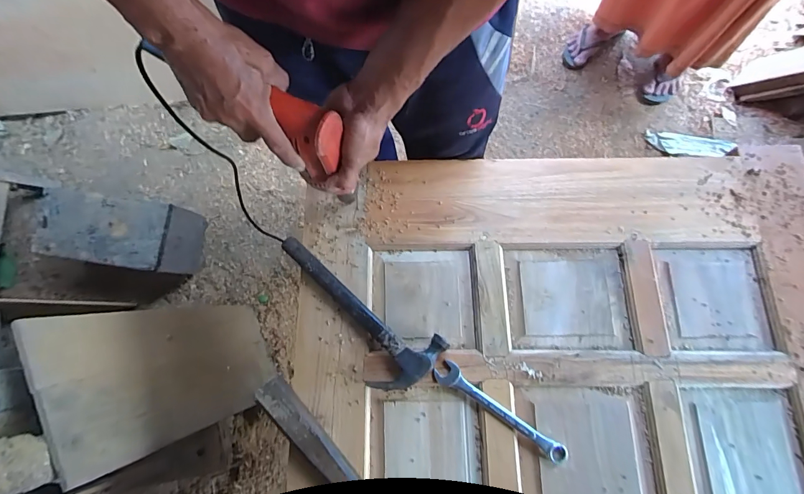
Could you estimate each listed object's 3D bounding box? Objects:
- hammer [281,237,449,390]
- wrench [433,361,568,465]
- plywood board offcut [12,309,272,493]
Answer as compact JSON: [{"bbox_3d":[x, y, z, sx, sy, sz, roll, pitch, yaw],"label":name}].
[{"bbox_3d":[-0.079,0.097,0.565,0.276,0.029,0.107,37,79,11],"label":"hammer"},{"bbox_3d":[0.136,0.225,0.534,0.200,0.013,0.031,32,78,10],"label":"wrench"},{"bbox_3d":[-0.445,0.239,0.802,0.017,0.527,0.261,-33,79,9],"label":"plywood board offcut"}]

